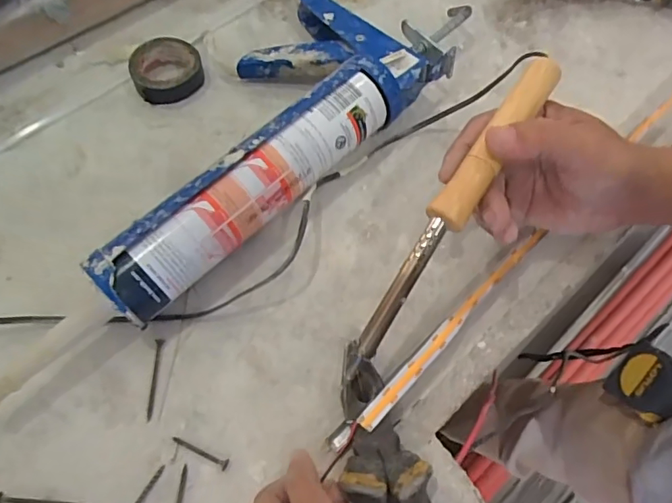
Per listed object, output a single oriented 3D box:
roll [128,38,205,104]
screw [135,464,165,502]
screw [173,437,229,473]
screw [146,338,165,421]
[{"bbox_3d":[-0.132,-0.142,0.398,0.053,0.021,0.049,1,67,-2],"label":"roll"},{"bbox_3d":[-0.108,0.136,0.284,0.006,0.004,0.036,29,68,9],"label":"screw"},{"bbox_3d":[-0.078,0.115,0.295,0.036,0.004,0.006,26,68,8],"label":"screw"},{"bbox_3d":[-0.110,0.077,0.310,0.004,0.004,0.048,1,67,-2],"label":"screw"}]

